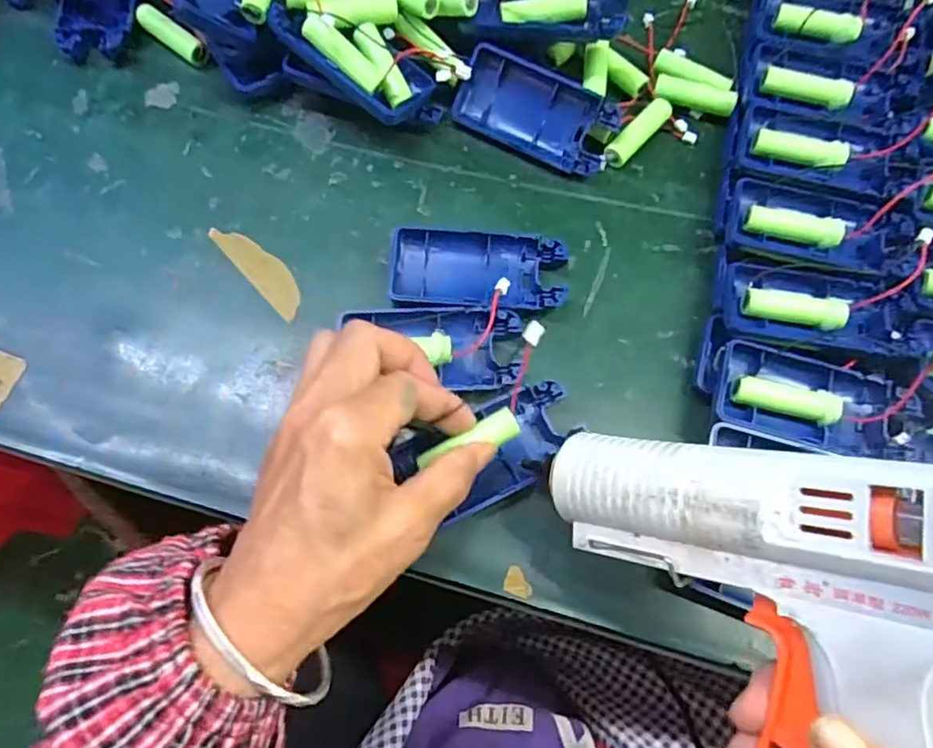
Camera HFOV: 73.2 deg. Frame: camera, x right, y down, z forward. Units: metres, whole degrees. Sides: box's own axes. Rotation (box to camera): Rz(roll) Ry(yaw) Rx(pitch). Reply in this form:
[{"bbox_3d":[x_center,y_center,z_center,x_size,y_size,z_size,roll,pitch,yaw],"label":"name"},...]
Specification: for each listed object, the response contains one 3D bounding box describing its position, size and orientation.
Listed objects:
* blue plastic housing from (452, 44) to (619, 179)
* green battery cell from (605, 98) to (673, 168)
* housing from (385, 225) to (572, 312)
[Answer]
[{"bbox_3d":[0.041,-0.154,0.371,0.093,0.015,0.048,27,100,1],"label":"blue plastic housing"},{"bbox_3d":[0.103,-0.144,0.377,0.015,0.011,0.050,43,75,11],"label":"green battery cell"},{"bbox_3d":[0.006,-0.056,0.344,0.093,0.016,0.045,5,71,-1],"label":"housing"}]

